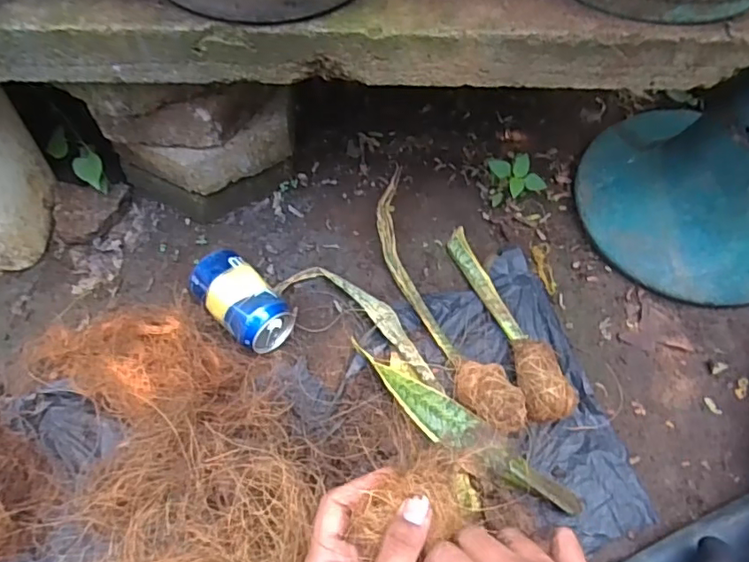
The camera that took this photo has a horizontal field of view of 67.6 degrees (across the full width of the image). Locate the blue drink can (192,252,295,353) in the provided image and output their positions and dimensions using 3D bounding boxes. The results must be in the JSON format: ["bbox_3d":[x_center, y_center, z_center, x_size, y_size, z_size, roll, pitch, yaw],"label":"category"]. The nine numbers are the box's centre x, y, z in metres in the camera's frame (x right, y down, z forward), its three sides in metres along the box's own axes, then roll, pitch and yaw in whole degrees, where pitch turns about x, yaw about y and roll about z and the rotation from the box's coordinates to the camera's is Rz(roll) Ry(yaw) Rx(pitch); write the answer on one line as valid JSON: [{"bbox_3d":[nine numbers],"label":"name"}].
[{"bbox_3d":[-0.143,0.025,0.608,0.064,0.064,0.113,-40,68,-19],"label":"blue drink can"}]

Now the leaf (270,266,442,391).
[{"bbox_3d":[-0.011,0.042,0.621,0.216,0.020,0.050,30,66,16],"label":"leaf"}]

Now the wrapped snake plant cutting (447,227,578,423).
[{"bbox_3d":[0.147,0.035,0.612,0.057,0.039,0.247,-17,62,-8],"label":"wrapped snake plant cutting"}]

